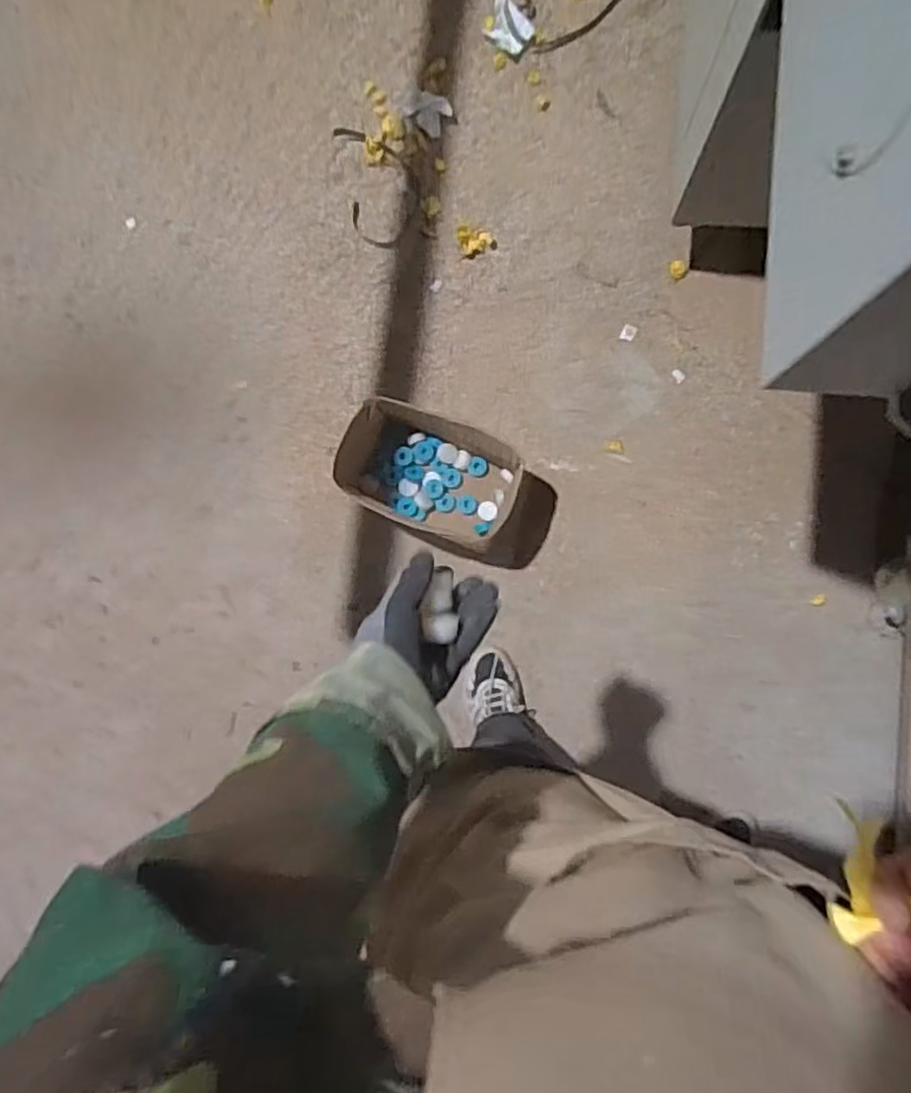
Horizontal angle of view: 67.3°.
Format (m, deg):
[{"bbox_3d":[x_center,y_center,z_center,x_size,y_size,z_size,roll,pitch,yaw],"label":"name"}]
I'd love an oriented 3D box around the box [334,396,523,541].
[{"bbox_3d":[-0.037,-0.128,1.151,0.287,0.167,0.186,19,89,6],"label":"box"}]

